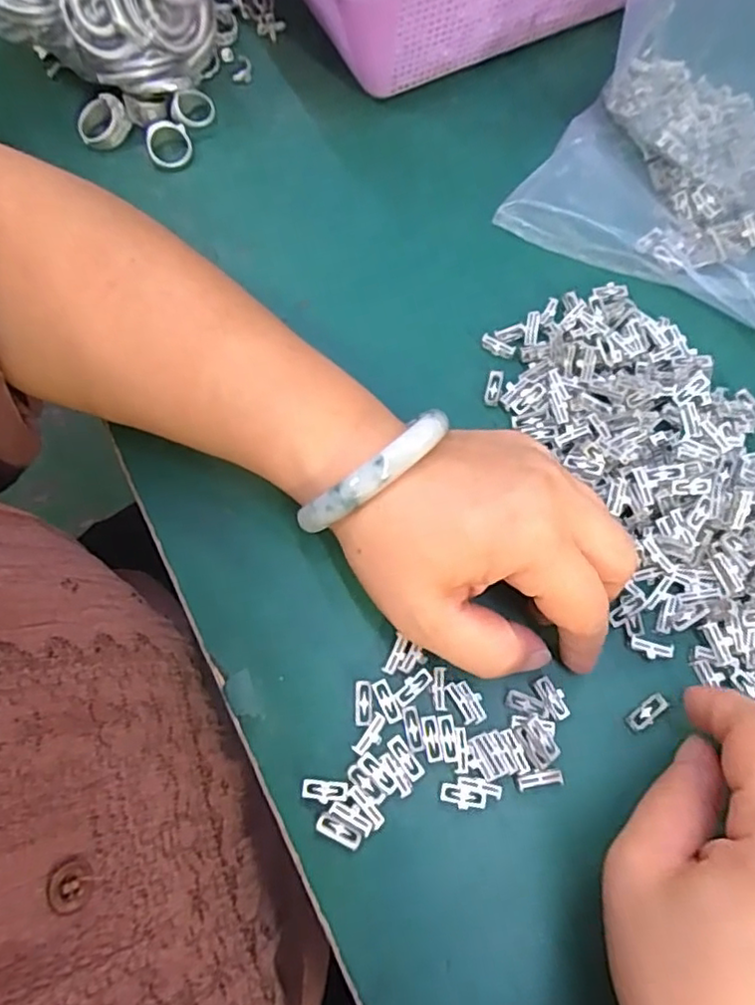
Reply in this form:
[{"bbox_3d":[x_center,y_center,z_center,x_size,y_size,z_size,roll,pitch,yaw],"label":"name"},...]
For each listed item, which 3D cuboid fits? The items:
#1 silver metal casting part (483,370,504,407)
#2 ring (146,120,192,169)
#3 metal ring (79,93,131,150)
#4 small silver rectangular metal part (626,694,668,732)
[{"bbox_3d":[0.053,-0.053,0.285,0.007,0.004,0.018,13,72,7],"label":"silver metal casting part"},{"bbox_3d":[-0.113,-0.194,0.341,0.023,0.004,0.025,0,93,-3],"label":"ring"},{"bbox_3d":[-0.151,-0.209,0.346,0.027,0.013,0.024,-10,96,16],"label":"metal ring"},{"bbox_3d":[0.102,0.080,0.237,0.017,0.004,0.007,-37,73,-10],"label":"small silver rectangular metal part"}]

